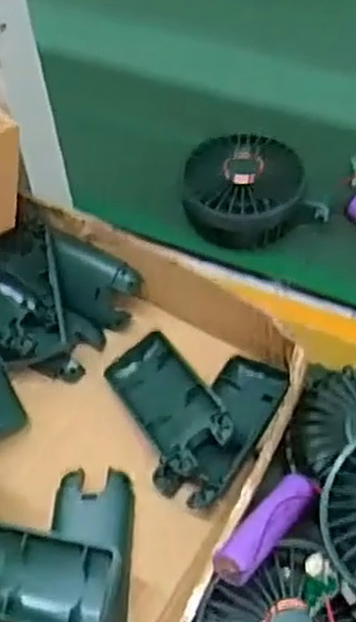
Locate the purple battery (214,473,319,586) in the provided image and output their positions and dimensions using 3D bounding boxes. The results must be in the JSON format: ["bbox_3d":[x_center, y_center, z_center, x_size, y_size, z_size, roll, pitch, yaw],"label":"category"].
[{"bbox_3d":[0.044,0.102,0.376,0.021,0.014,0.069,31,44,23],"label":"purple battery"}]

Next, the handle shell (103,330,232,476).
[{"bbox_3d":[-0.005,0.052,0.456,0.041,0.023,0.098,-26,44,-17],"label":"handle shell"}]

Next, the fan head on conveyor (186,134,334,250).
[{"bbox_3d":[0.049,-0.086,0.551,0.091,0.042,0.070,-11,54,-5],"label":"fan head on conveyor"}]

